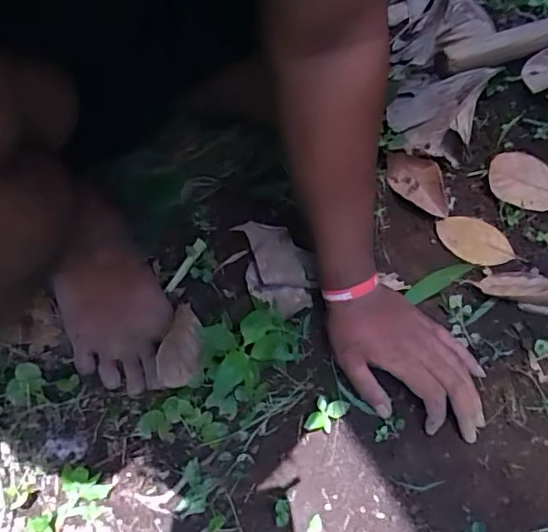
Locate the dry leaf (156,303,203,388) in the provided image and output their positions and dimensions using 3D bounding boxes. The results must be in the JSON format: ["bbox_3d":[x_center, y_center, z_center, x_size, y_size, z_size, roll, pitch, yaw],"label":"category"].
[{"bbox_3d":[-0.088,0.076,0.541,0.033,0.038,0.087,6,67,6],"label":"dry leaf"}]

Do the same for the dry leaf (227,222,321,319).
[{"bbox_3d":[0.003,0.000,0.593,0.069,0.030,0.102,-19,67,-5],"label":"dry leaf"}]

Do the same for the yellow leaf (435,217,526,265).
[{"bbox_3d":[0.223,-0.028,0.613,0.087,0.006,0.048,38,74,17],"label":"yellow leaf"}]

